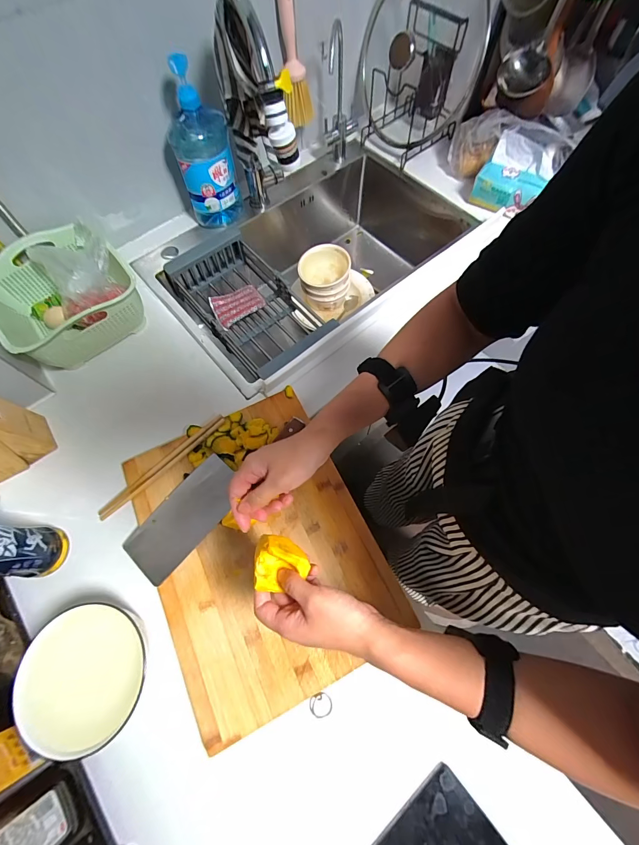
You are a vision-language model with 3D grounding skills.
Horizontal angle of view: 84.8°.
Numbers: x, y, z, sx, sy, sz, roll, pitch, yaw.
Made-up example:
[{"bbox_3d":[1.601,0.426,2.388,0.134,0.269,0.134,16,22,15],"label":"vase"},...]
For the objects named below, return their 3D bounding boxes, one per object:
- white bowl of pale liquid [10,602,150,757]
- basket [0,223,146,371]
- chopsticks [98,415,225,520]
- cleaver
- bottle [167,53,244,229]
[{"bbox_3d":[-0.291,0.308,0.433,0.128,0.059,0.141,-3,67,0],"label":"white bowl of pale liquid"},{"bbox_3d":[-0.458,-0.222,0.641,0.222,0.117,0.216,-42,72,-15],"label":"basket"},{"bbox_3d":[-0.248,0.066,0.558,0.231,0.006,0.022,-40,71,-14],"label":"chopsticks"},{"bbox_3d":[-0.158,0.093,0.535,0.085,0.033,0.303,40,74,17],"label":"cleaver"},{"bbox_3d":[-0.224,-0.519,0.682,0.101,0.266,0.069,-8,67,-2],"label":"bottle"}]

